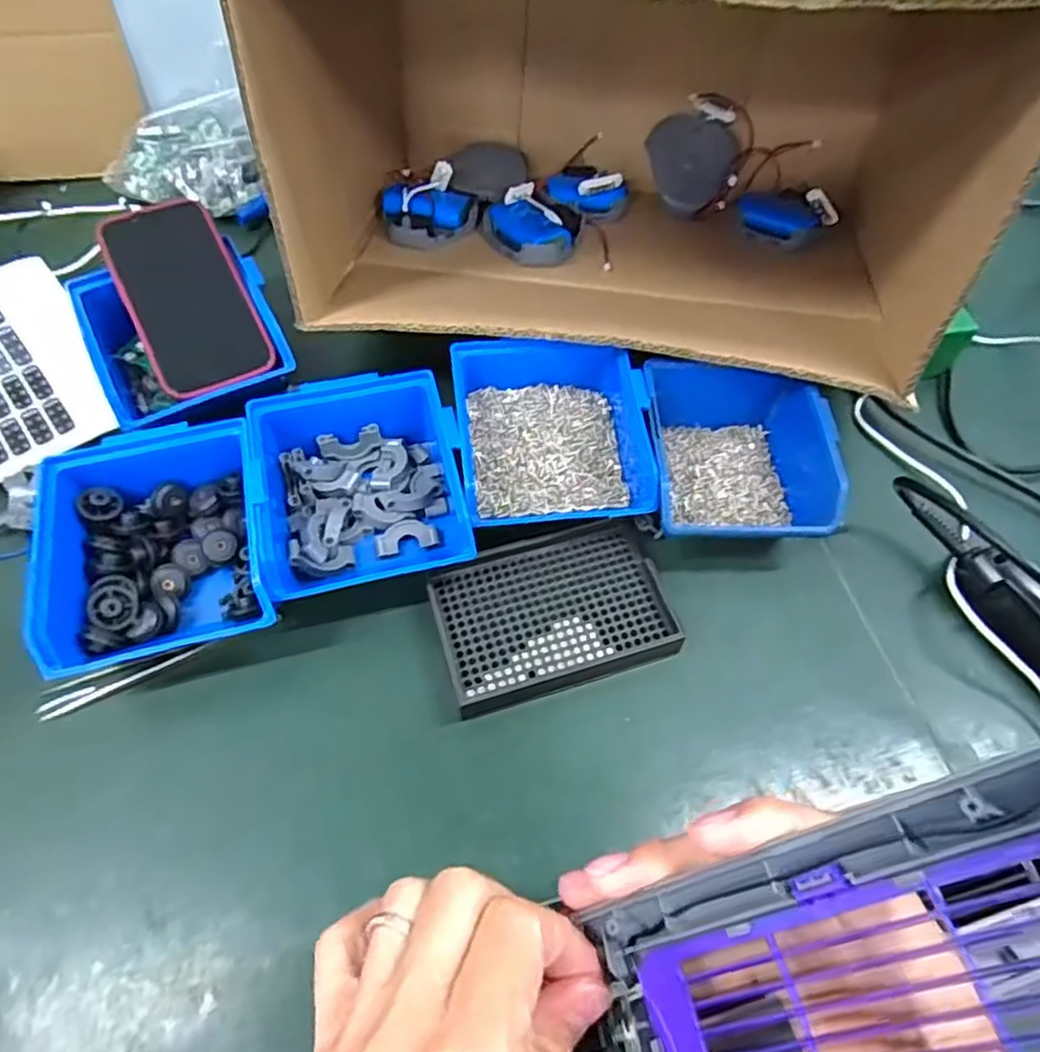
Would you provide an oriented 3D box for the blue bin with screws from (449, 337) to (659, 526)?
[{"bbox_3d":[0.021,-0.061,0.443,0.120,0.054,0.135,-7,61,-4],"label":"blue bin with screws"}]

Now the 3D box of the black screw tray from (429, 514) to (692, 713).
[{"bbox_3d":[0.020,0.047,0.407,0.135,0.013,0.097,-14,60,-10],"label":"black screw tray"}]

